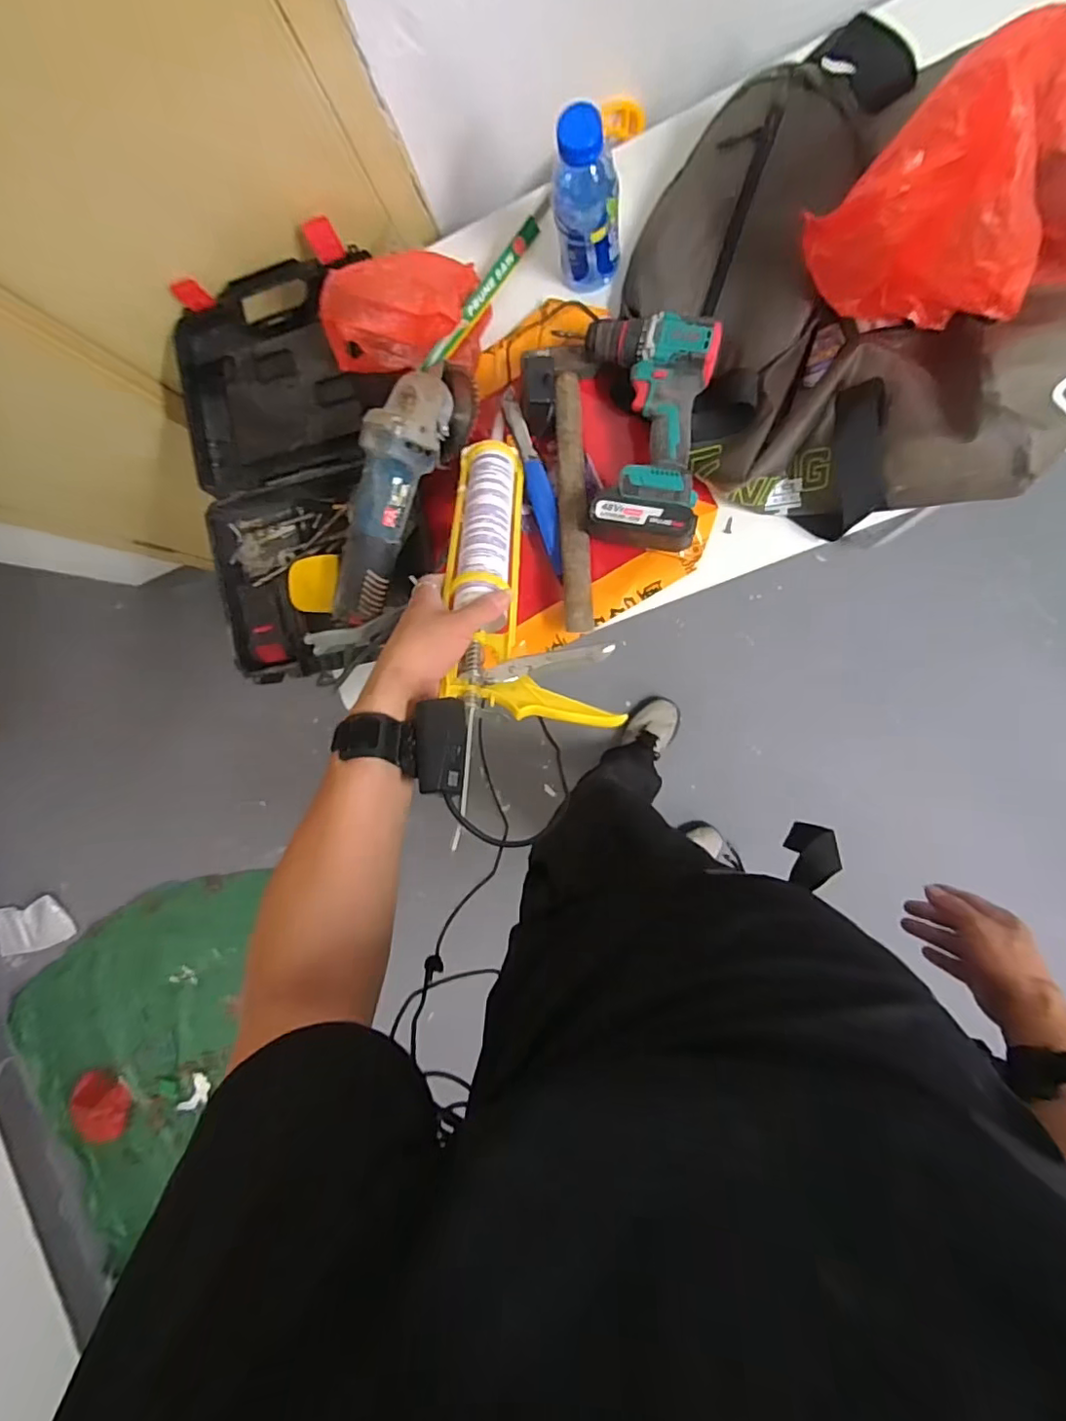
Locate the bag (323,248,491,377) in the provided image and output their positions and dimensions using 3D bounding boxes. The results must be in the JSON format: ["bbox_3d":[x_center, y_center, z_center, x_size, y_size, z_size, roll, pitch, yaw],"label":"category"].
[{"bbox_3d":[-0.140,-0.438,0.625,0.159,0.116,0.108,2,94,8],"label":"bag"}]

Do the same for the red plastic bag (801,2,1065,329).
[{"bbox_3d":[0.368,-0.400,0.450,0.237,0.163,0.131,-16,92,9],"label":"red plastic bag"}]

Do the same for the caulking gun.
[{"bbox_3d":[-0.009,-0.106,0.514,0.128,0.055,0.387,-10,65,9],"label":"caulking gun"}]

